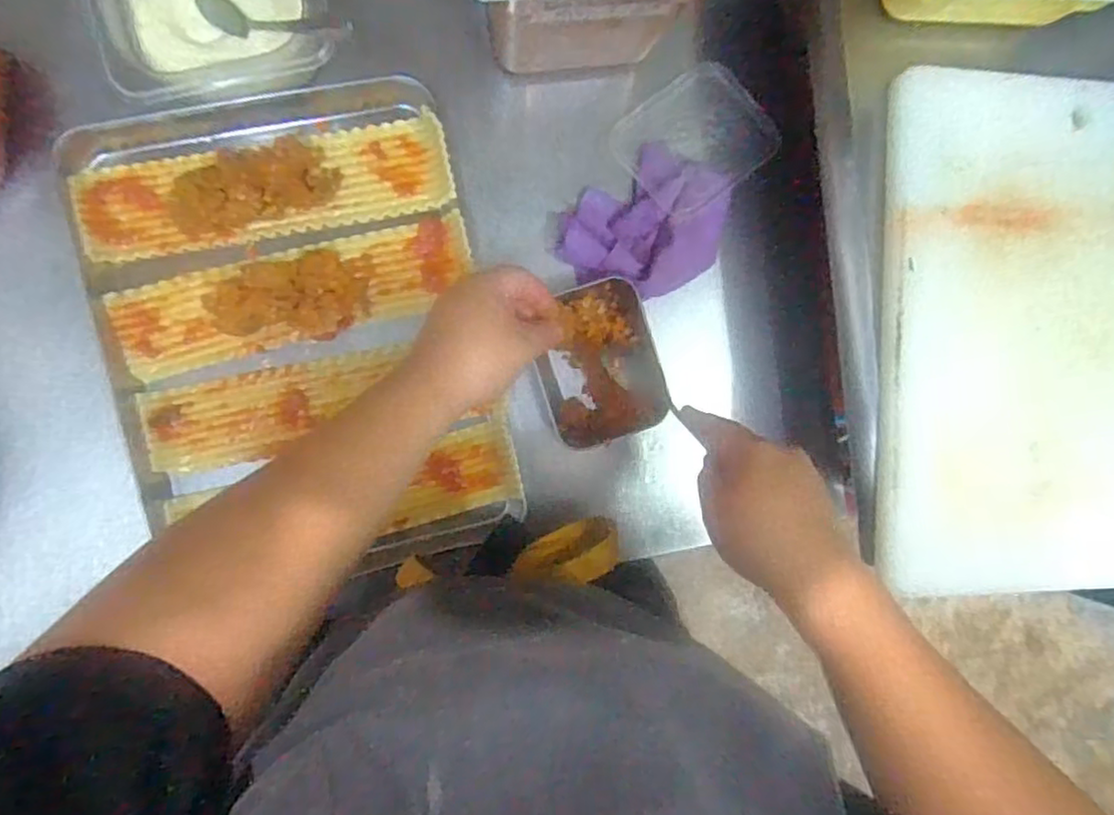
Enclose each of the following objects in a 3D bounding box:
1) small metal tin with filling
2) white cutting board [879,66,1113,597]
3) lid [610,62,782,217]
[{"bbox_3d":[0.037,-0.036,0.596,0.104,0.032,0.140,-19,96,-2],"label":"small metal tin with filling"},{"bbox_3d":[0.398,-0.054,0.529,0.297,0.029,0.402,-3,95,-4],"label":"white cutting board"},{"bbox_3d":[0.125,-0.243,0.592,0.125,0.011,0.106,-37,95,-5],"label":"lid"}]

